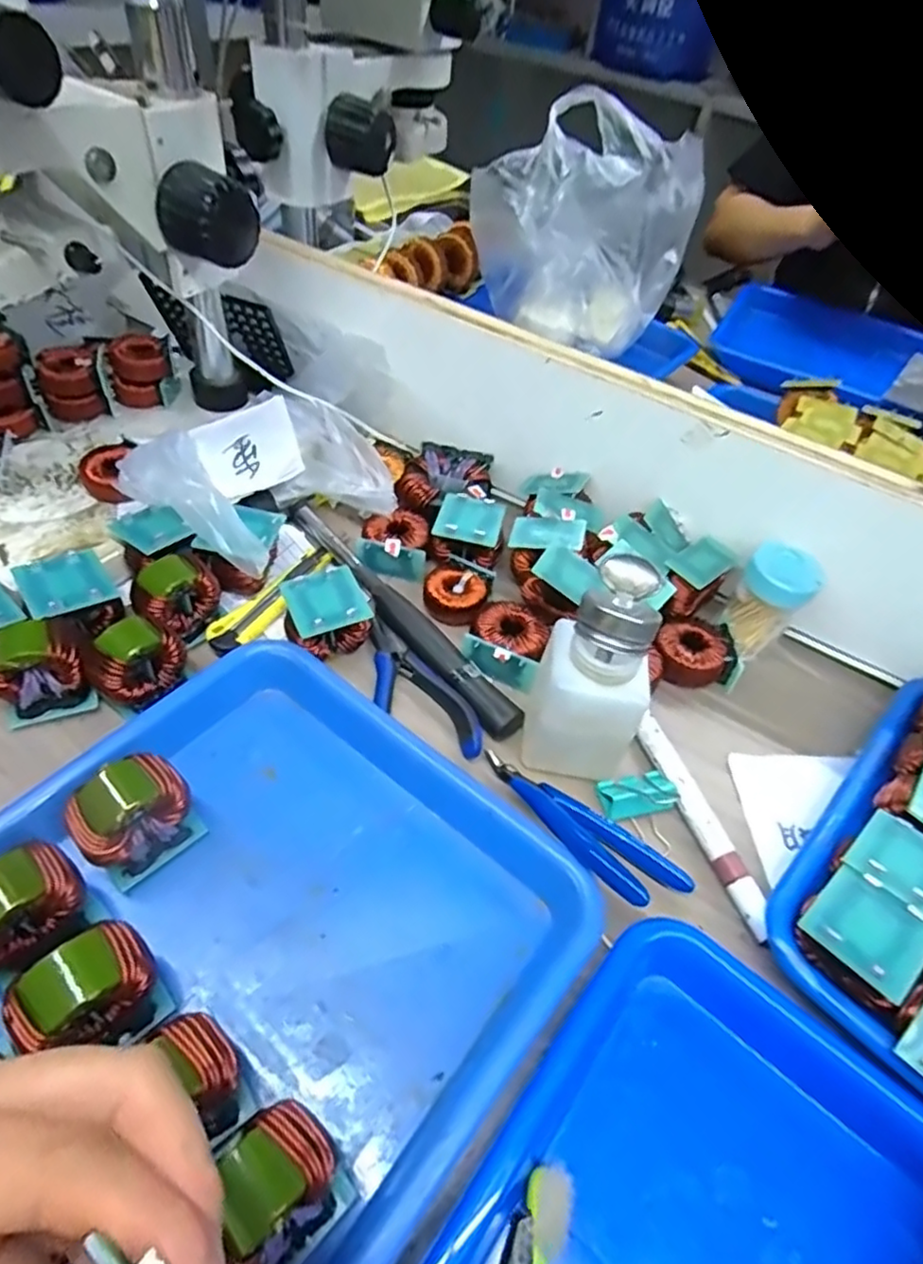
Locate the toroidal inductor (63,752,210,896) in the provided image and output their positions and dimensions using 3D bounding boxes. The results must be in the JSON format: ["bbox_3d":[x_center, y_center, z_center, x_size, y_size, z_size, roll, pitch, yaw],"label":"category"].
[{"bbox_3d":[-0.154,0.089,0.304,0.033,0.053,0.048,39,58,23],"label":"toroidal inductor"}]

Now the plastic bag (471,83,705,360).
[{"bbox_3d":[0.112,-0.390,0.624,0.210,0.172,0.138,15,49,4],"label":"plastic bag"}]

